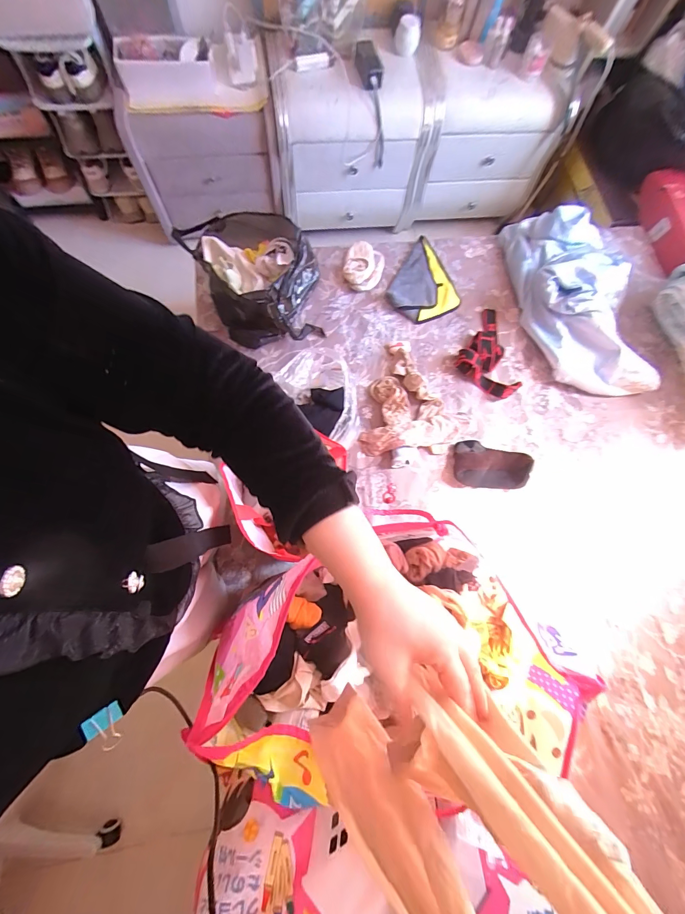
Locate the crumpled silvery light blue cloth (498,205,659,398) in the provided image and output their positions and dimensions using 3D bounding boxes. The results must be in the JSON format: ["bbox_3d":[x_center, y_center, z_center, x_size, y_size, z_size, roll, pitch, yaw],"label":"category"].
[{"bbox_3d":[0.662,-0.473,0.978,0.295,0.122,0.601,-6,77,-5],"label":"crumpled silvery light blue cloth"}]

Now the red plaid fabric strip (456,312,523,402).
[{"bbox_3d":[0.433,-0.294,0.976,0.183,0.056,0.239,31,80,6],"label":"red plaid fabric strip"}]

